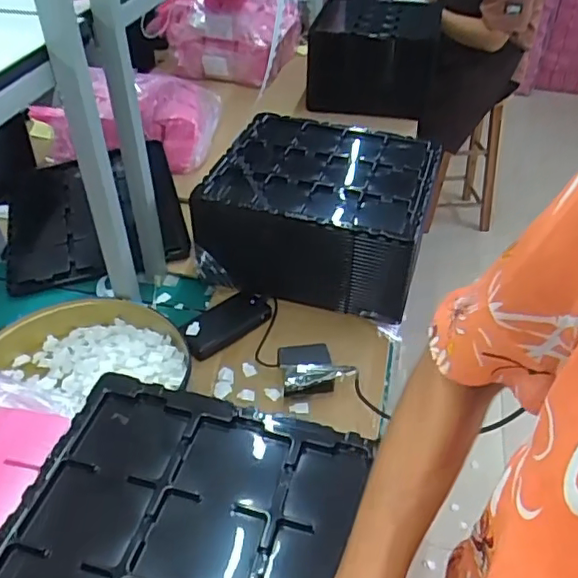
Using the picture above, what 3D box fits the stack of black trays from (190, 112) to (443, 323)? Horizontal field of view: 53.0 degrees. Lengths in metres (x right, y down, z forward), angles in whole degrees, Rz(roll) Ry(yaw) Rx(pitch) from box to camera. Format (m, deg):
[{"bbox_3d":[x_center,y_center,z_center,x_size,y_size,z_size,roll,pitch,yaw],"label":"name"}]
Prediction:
[{"bbox_3d":[0.058,-0.133,1.094,0.373,0.227,0.332,11,41,12],"label":"stack of black trays"}]

